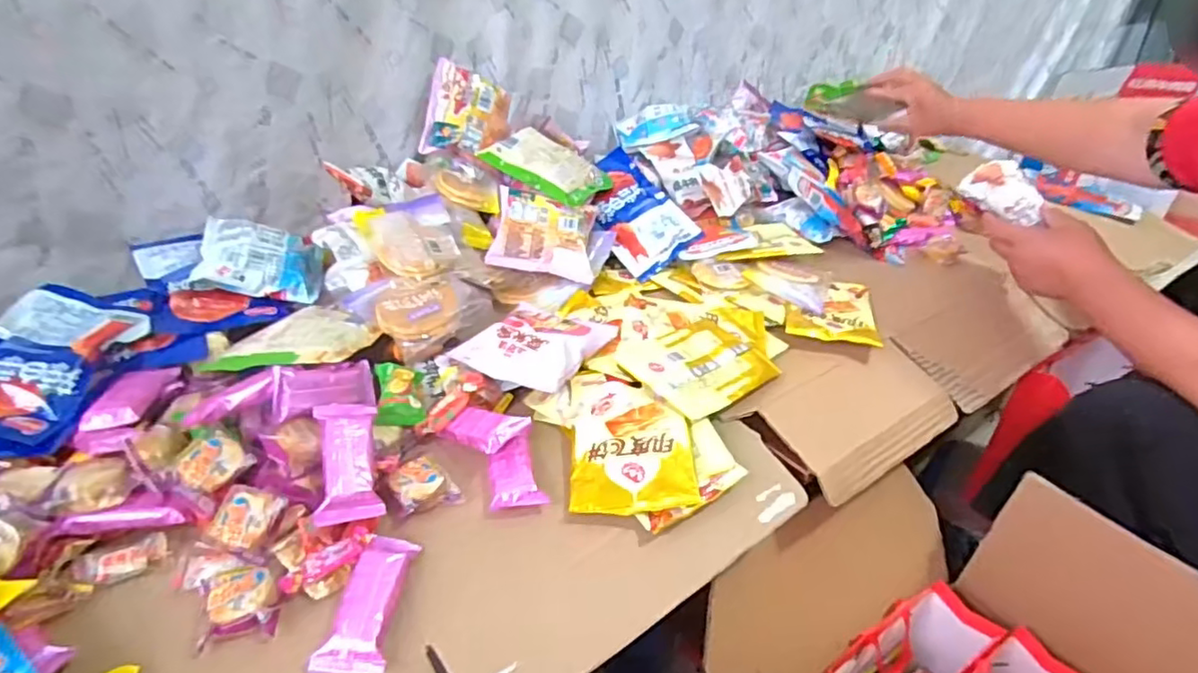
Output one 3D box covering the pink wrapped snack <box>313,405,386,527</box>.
[{"bbox_3d":[-0.193,0.094,0.476,0.044,0.019,0.094,-7,61,-14],"label":"pink wrapped snack"}]

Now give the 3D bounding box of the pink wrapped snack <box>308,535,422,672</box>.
[{"bbox_3d":[-0.158,0.181,0.424,0.043,0.022,0.092,3,35,1],"label":"pink wrapped snack"}]

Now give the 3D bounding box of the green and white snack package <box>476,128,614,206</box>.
[{"bbox_3d":[-0.060,-0.217,0.780,0.134,0.031,0.115,32,44,7],"label":"green and white snack package"}]

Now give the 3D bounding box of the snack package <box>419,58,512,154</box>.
[{"bbox_3d":[-0.161,-0.273,0.764,0.095,0.111,0.019,12,-6,-13],"label":"snack package"}]

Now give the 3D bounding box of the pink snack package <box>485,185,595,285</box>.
[{"bbox_3d":[-0.064,-0.121,0.717,0.116,0.032,0.109,3,70,-9],"label":"pink snack package"}]

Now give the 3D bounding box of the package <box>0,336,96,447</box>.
[{"bbox_3d":[-0.493,0.046,0.516,0.142,0.040,0.089,6,35,5],"label":"package"}]

